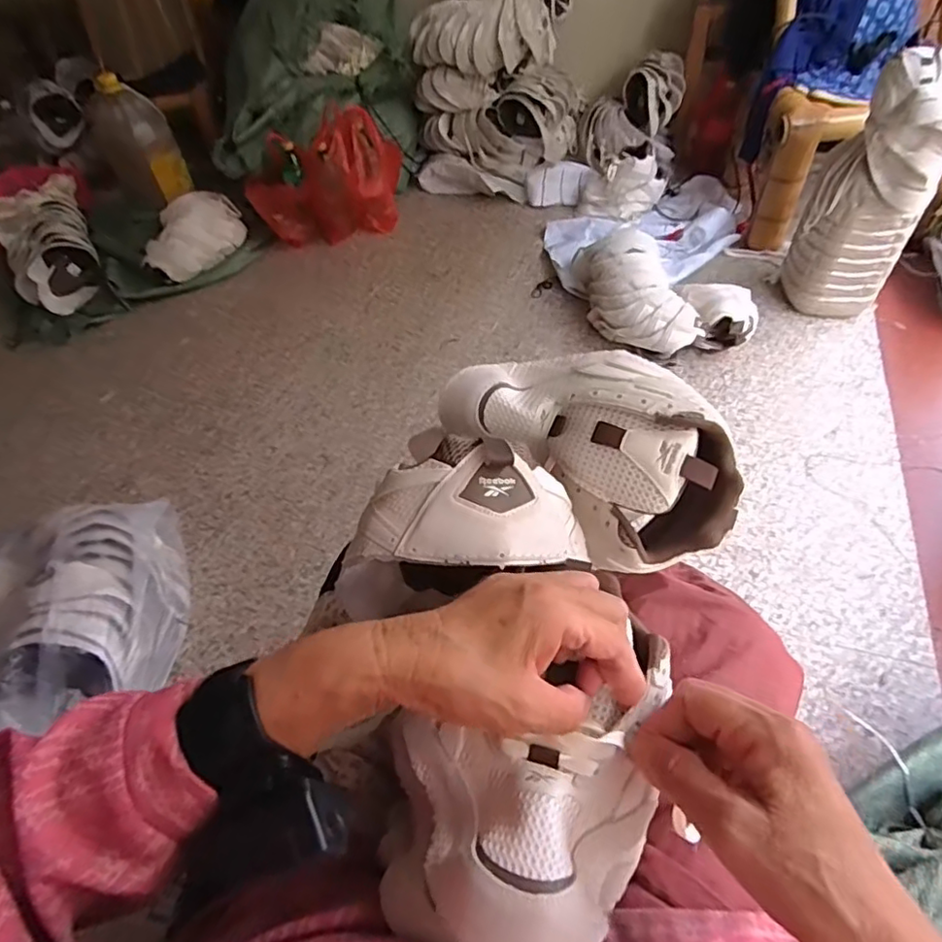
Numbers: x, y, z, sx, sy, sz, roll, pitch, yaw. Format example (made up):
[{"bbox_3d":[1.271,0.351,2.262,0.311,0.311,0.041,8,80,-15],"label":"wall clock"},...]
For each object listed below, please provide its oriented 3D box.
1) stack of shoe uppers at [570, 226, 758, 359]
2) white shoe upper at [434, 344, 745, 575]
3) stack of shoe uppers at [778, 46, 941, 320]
[{"bbox_3d":[0.409,-0.399,1.291,0.294,0.156,0.360,-10,50,-2],"label":"stack of shoe uppers"},{"bbox_3d":[0.089,-0.019,0.422,0.197,0.084,0.122,28,58,26],"label":"white shoe upper"},{"bbox_3d":[0.783,-0.537,1.169,0.204,0.447,0.149,22,56,22],"label":"stack of shoe uppers"}]

